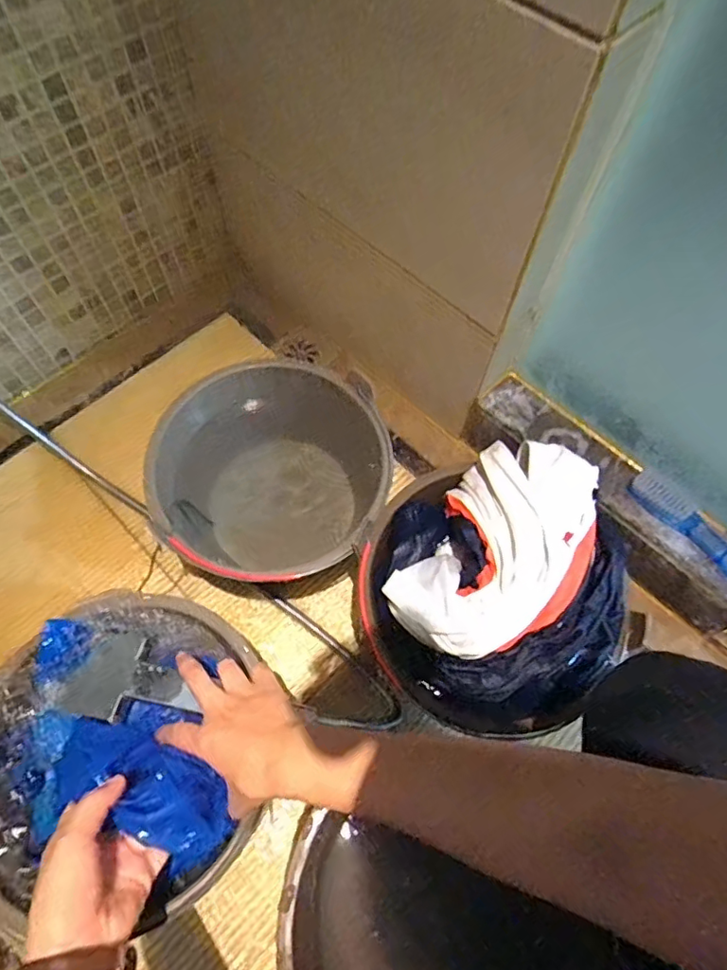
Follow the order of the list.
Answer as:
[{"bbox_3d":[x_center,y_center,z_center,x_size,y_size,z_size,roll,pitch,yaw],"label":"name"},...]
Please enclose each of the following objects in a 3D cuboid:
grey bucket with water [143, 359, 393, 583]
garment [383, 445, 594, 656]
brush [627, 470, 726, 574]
[{"bbox_3d":[-0.109,0.005,0.707,0.268,0.202,0.268,1,66,-2],"label":"grey bucket with water"},{"bbox_3d":[0.141,0.057,0.549,0.150,0.067,0.246,32,69,12],"label":"garment"},{"bbox_3d":[0.416,0.052,0.679,0.049,0.023,0.184,-42,74,-17],"label":"brush"}]

